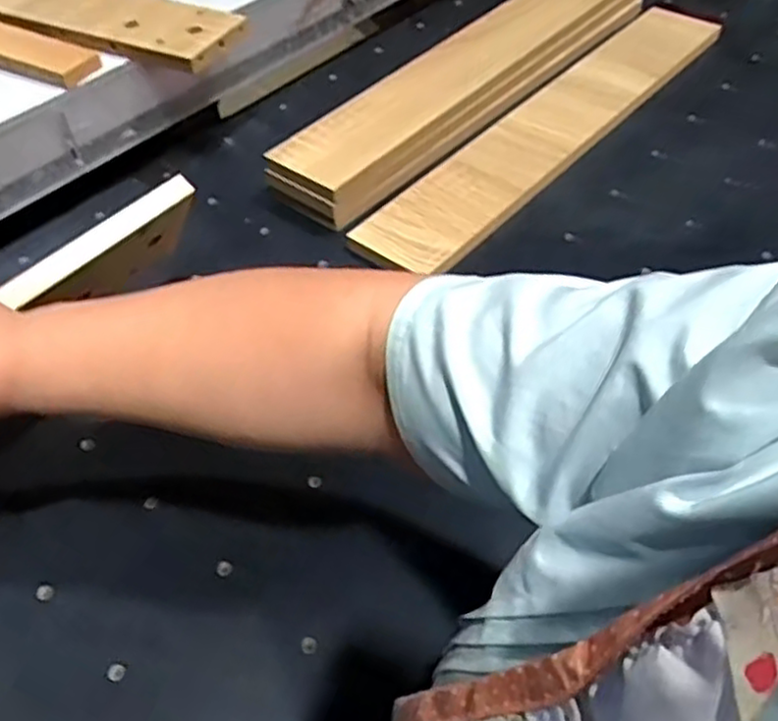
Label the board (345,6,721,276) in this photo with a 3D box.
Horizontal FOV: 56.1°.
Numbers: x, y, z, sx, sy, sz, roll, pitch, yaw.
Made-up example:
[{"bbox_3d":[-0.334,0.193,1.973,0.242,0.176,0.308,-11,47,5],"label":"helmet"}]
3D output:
[{"bbox_3d":[0.171,-0.240,0.745,0.096,0.021,0.543,33,58,28],"label":"board"}]

